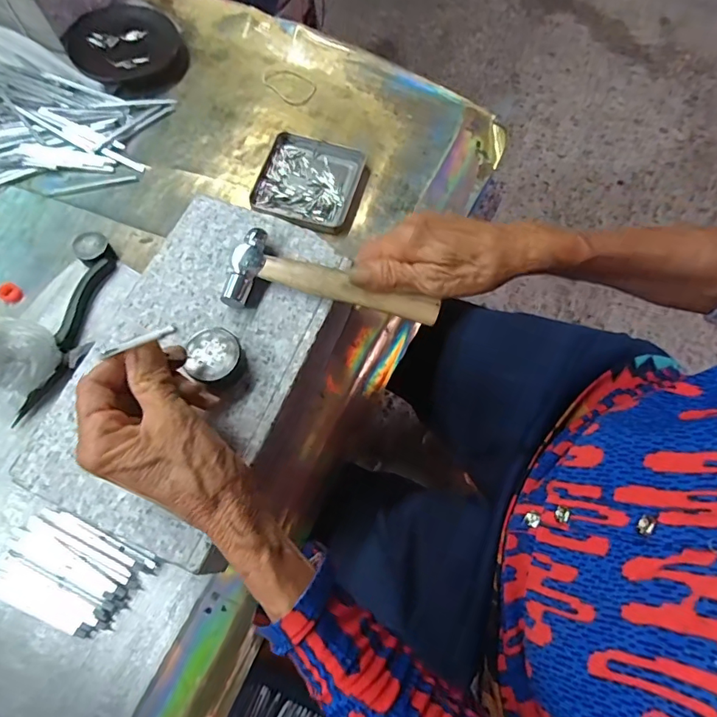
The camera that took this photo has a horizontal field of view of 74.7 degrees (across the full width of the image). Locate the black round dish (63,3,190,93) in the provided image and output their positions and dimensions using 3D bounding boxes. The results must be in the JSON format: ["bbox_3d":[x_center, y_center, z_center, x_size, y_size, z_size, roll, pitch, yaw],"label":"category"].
[{"bbox_3d":[-0.261,-0.348,0.529,0.114,0.026,0.136,-34,74,-12],"label":"black round dish"}]

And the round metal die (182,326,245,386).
[{"bbox_3d":[-0.095,0.001,0.313,0.034,0.018,0.038,3,70,0],"label":"round metal die"}]

